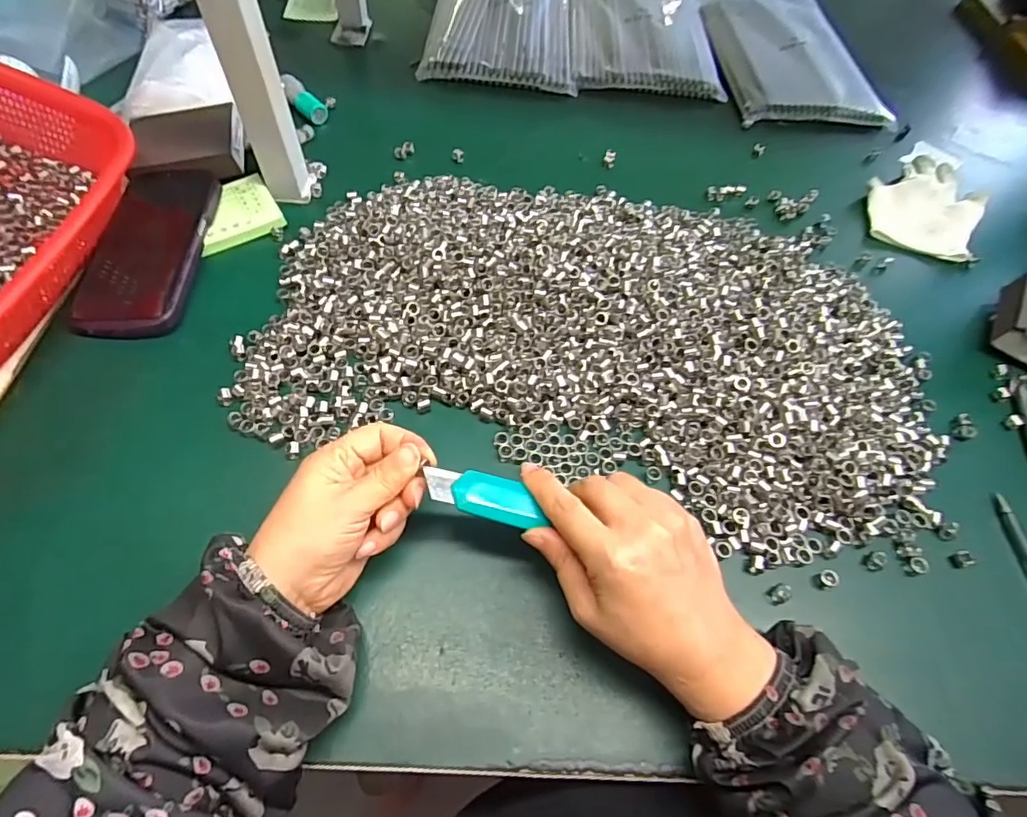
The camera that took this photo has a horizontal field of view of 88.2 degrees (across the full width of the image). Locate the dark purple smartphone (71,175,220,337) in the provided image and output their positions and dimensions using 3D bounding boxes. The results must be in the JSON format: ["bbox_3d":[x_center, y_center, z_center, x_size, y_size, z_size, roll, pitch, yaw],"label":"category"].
[{"bbox_3d":[-0.295,-0.130,0.428,0.080,0.016,0.166,-1,58,-4],"label":"dark purple smartphone"}]

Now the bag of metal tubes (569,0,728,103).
[{"bbox_3d":[0.167,-0.518,0.706,0.183,0.024,0.315,3,58,-2],"label":"bag of metal tubes"}]

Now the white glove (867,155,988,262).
[{"bbox_3d":[0.418,-0.211,0.539,0.102,0.017,0.157,27,60,13],"label":"white glove"}]

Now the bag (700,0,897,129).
[{"bbox_3d":[0.354,-0.481,0.696,0.186,0.023,0.328,0,58,-4],"label":"bag"}]

